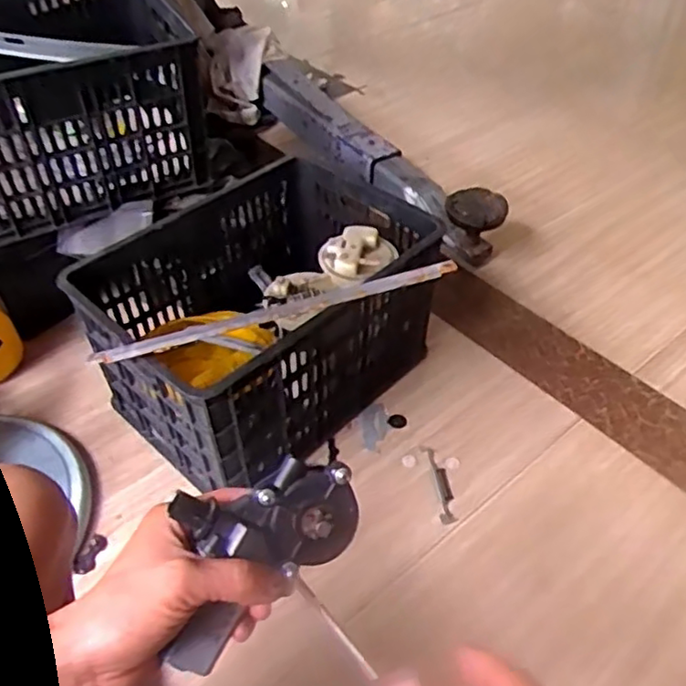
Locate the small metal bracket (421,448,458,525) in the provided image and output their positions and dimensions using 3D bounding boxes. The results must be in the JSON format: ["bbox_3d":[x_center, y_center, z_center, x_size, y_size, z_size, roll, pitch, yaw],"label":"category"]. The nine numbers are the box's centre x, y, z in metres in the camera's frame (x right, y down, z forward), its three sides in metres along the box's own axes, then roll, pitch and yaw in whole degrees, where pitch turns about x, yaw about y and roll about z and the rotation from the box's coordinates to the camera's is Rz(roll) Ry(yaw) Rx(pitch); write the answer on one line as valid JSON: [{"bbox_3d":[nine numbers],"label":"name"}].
[{"bbox_3d":[0.148,0.215,0.994,0.028,0.004,0.132,-5,45,-6],"label":"small metal bracket"}]

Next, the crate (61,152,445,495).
[{"bbox_3d":[-0.123,-0.036,1.045,0.361,0.291,0.483,34,55,29],"label":"crate"}]

